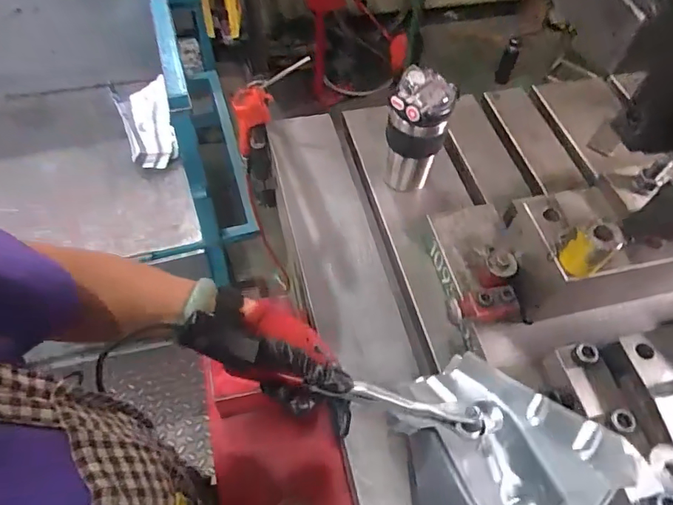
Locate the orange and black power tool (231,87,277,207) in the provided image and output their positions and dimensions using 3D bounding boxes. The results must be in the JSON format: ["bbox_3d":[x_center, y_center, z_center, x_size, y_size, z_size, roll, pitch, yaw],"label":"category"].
[{"bbox_3d":[-0.141,-0.191,0.844,0.064,0.191,0.045,-7,14,-9],"label":"orange and black power tool"}]

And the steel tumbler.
[{"bbox_3d":[0.112,-0.166,0.695,0.082,0.188,0.067,18,58,7],"label":"steel tumbler"}]

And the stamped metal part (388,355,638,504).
[{"bbox_3d":[0.158,0.198,0.474,0.183,0.085,0.208,-9,59,-10],"label":"stamped metal part"}]

